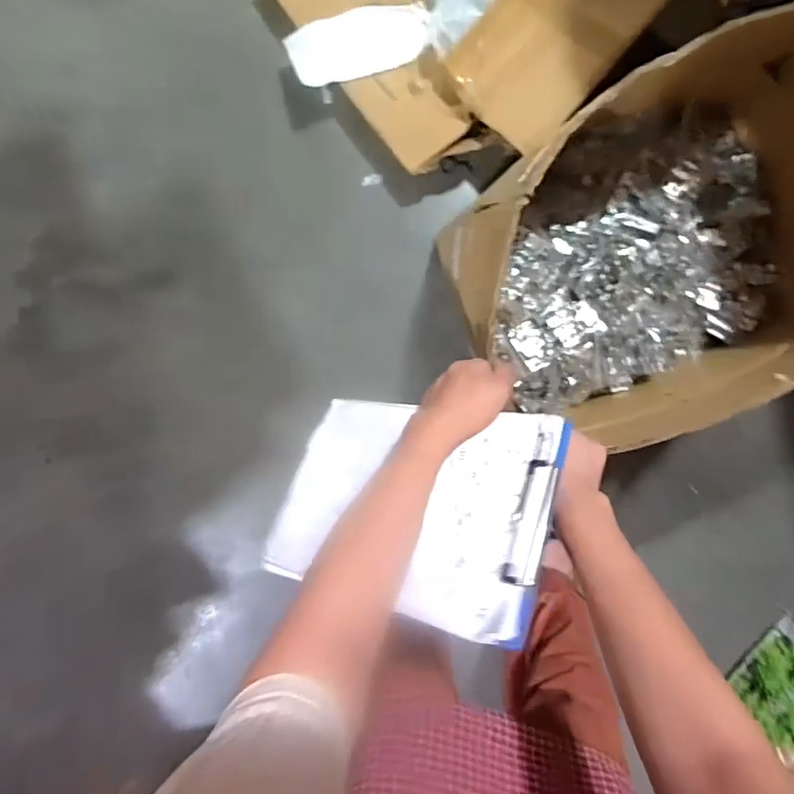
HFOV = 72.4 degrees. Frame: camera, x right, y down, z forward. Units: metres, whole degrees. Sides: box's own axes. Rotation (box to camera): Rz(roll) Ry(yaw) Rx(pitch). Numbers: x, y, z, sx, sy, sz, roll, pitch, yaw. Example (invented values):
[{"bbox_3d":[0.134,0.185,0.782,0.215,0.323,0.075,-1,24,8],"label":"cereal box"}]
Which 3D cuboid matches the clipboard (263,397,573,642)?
[{"bbox_3d":[0.009,0.107,0.570,0.306,0.026,0.215,4,62,35],"label":"clipboard"}]

